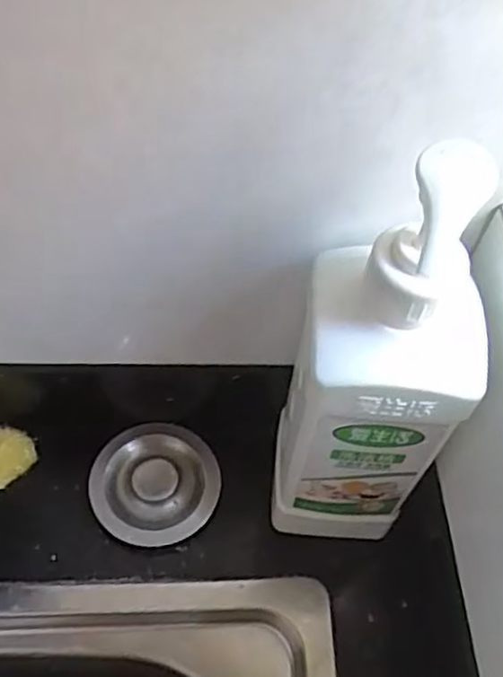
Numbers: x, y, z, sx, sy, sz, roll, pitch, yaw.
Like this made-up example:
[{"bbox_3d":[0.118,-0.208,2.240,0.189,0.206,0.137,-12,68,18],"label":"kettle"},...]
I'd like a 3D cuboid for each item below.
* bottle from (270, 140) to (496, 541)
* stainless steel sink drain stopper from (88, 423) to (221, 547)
[{"bbox_3d":[0.057,0.033,0.339,0.077,0.287,0.050,13,56,4],"label":"bottle"},{"bbox_3d":[-0.063,0.096,0.455,0.081,0.016,0.079,2,56,-3],"label":"stainless steel sink drain stopper"}]

